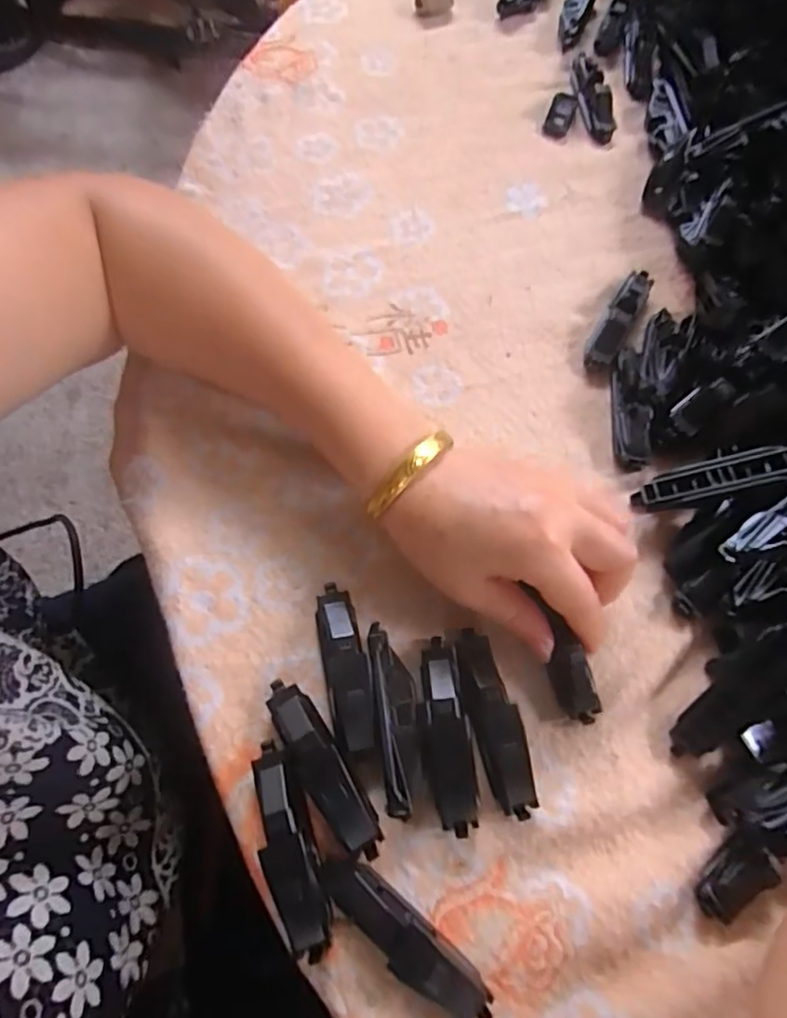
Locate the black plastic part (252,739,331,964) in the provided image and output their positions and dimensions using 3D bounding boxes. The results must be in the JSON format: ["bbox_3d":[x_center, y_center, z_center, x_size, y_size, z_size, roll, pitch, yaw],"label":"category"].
[{"bbox_3d":[-0.043,0.139,0.240,0.019,0.020,0.080,-15,68,-9],"label":"black plastic part"}]

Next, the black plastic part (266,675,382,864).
[{"bbox_3d":[-0.032,0.111,0.252,0.019,0.020,0.080,-29,70,-14],"label":"black plastic part"}]

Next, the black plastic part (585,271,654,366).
[{"bbox_3d":[0.141,-0.119,0.360,0.018,0.016,0.076,30,69,11],"label":"black plastic part"}]

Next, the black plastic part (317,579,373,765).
[{"bbox_3d":[-0.022,0.072,0.267,0.020,0.020,0.077,-10,67,-7],"label":"black plastic part"}]

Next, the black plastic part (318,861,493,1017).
[{"bbox_3d":[0.005,0.173,0.233,0.082,0.022,0.020,35,70,12],"label":"black plastic part"}]

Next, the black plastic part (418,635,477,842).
[{"bbox_3d":[0.023,0.101,0.262,0.021,0.021,0.081,-6,67,-5],"label":"black plastic part"}]

